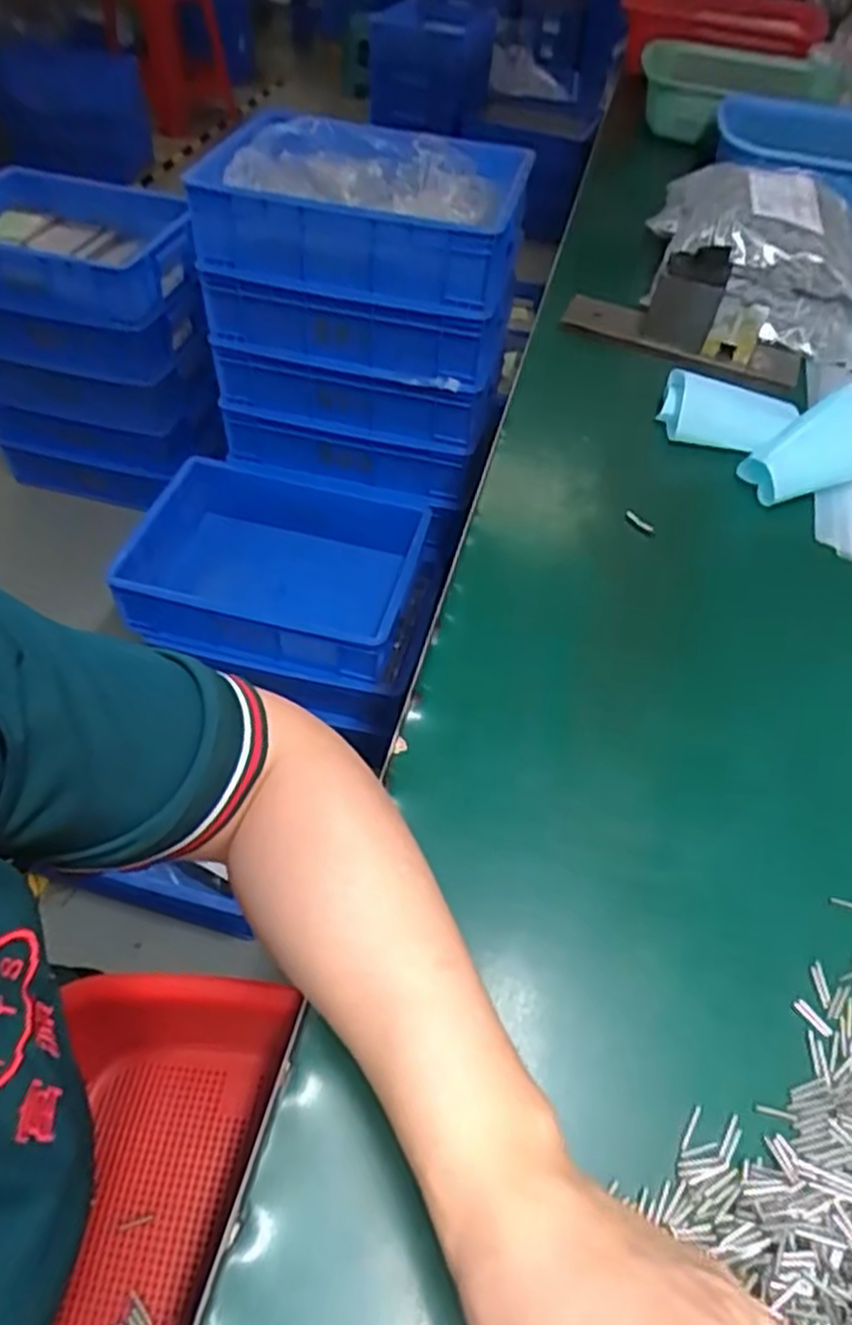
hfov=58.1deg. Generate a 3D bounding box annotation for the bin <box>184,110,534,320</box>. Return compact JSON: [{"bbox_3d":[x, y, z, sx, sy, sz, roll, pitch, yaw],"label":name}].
[{"bbox_3d":[-0.080,-0.629,1.061,0.416,0.128,0.295,10,50,5],"label":"bin"}]

